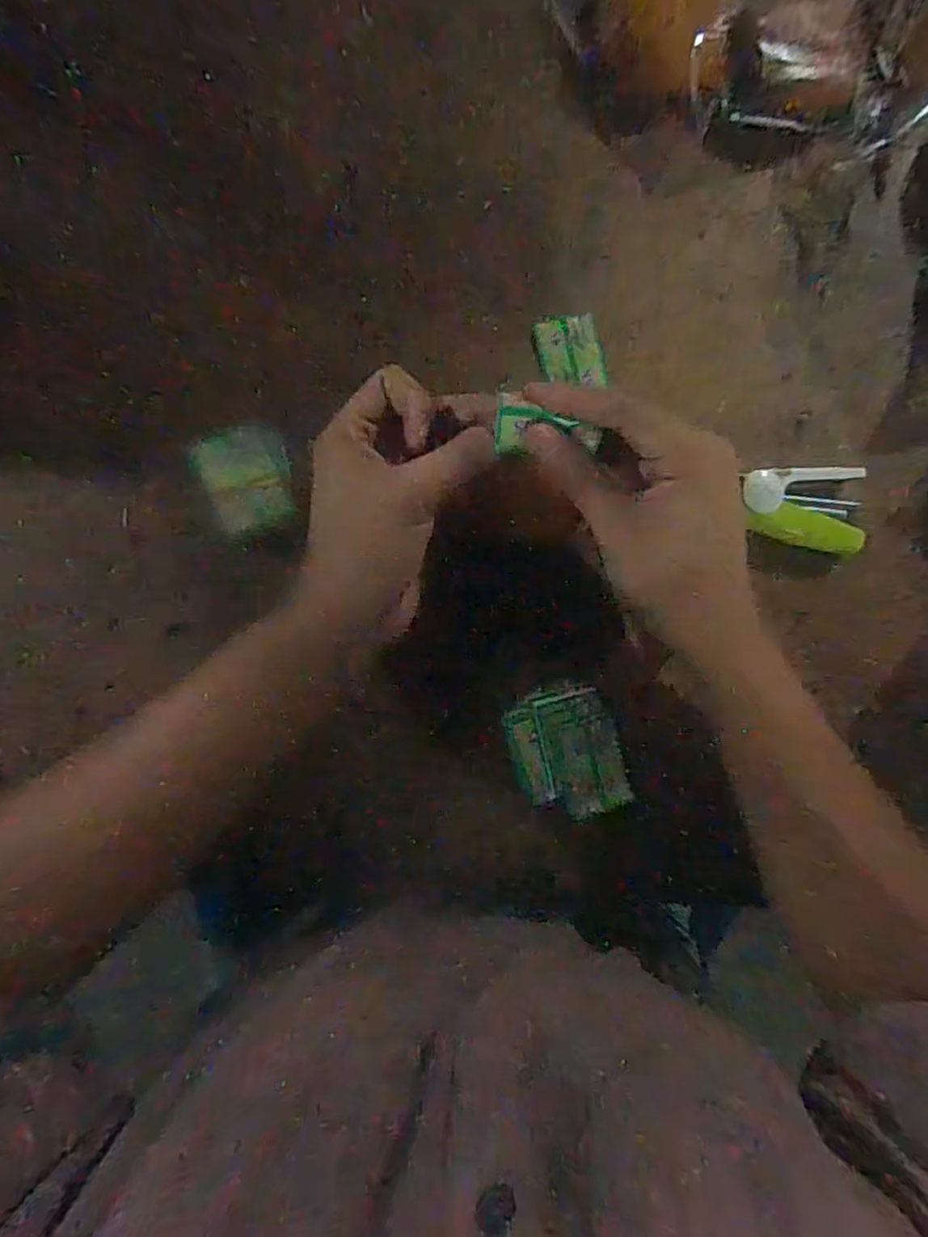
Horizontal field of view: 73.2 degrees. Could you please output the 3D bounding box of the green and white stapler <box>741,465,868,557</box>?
[{"bbox_3d":[0.197,-0.063,0.365,0.073,0.015,0.047,-2,88,-7],"label":"green and white stapler"}]

